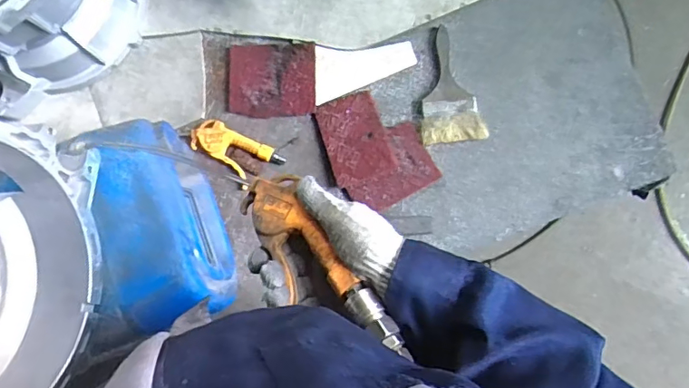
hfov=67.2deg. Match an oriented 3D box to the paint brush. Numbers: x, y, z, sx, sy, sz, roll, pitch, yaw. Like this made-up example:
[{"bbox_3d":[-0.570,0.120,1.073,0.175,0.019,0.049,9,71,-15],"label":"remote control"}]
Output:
[{"bbox_3d":[0.173,-0.185,0.874,0.104,0.027,0.197,-7,84,1],"label":"paint brush"}]

